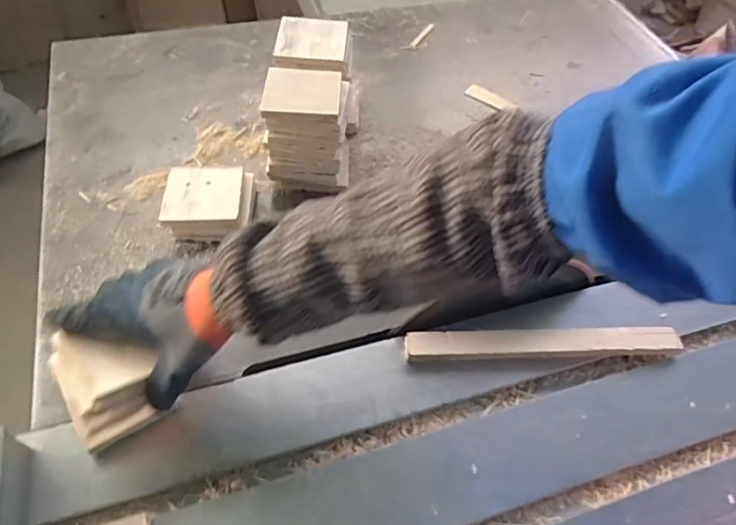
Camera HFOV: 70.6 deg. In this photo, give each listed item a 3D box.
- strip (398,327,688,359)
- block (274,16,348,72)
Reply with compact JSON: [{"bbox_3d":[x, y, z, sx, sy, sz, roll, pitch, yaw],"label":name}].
[{"bbox_3d":[0.189,0.089,0.564,0.298,0.021,0.029,0,53,-5],"label":"strip"},{"bbox_3d":[-0.073,-0.285,0.677,0.089,0.015,0.103,1,54,-2],"label":"block"}]

